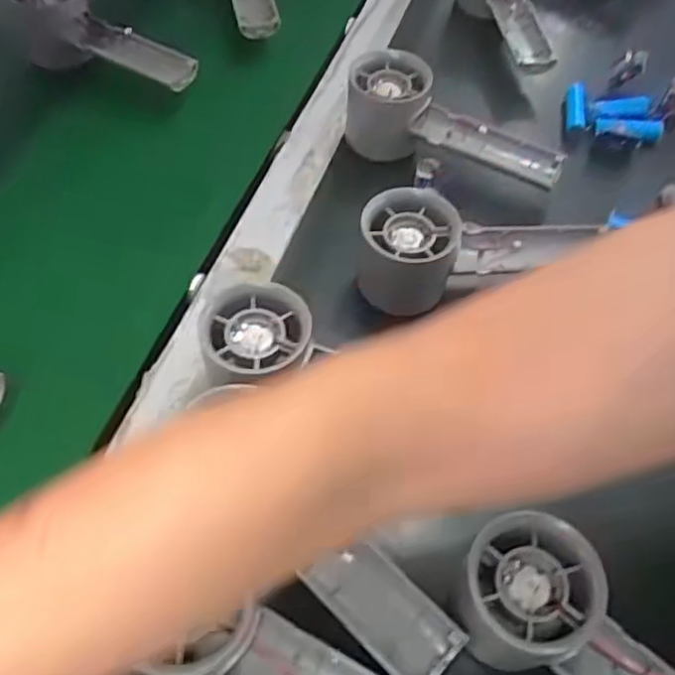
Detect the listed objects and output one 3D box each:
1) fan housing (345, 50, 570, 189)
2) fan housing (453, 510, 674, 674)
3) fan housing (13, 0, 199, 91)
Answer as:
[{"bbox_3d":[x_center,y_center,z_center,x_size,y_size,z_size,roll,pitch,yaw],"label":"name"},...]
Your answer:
[{"bbox_3d":[0.080,-0.146,0.494,0.160,0.058,0.063,21,55,-4],"label":"fan housing"},{"bbox_3d":[0.123,0.137,0.285,0.154,0.033,0.062,31,59,17],"label":"fan housing"},{"bbox_3d":[-0.182,-0.231,0.535,0.155,0.052,0.056,27,57,15],"label":"fan housing"}]

